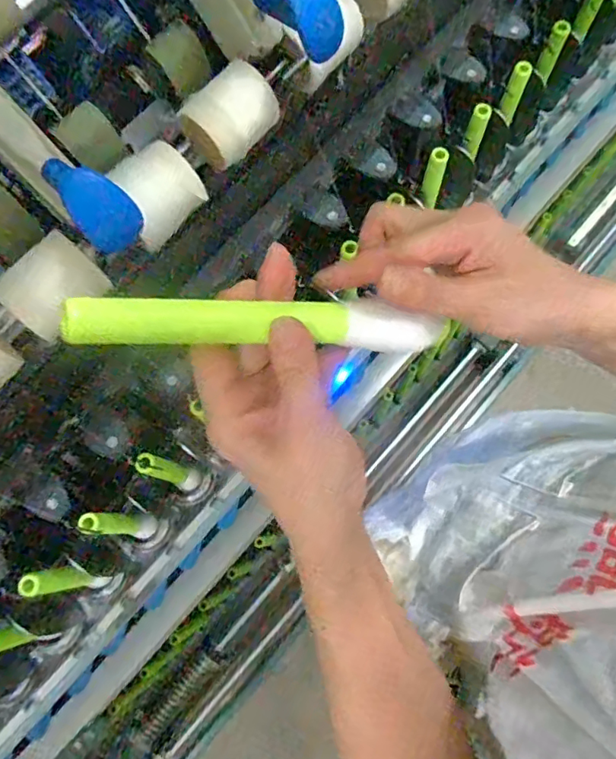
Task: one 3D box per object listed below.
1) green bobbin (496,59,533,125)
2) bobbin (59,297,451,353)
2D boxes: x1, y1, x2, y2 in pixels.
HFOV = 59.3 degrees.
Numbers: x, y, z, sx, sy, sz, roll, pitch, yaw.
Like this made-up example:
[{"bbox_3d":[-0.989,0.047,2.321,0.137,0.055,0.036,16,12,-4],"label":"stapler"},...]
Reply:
[{"bbox_3d":[0.226,-0.316,0.593,0.021,0.022,0.059,19,117,7],"label":"green bobbin"},{"bbox_3d":[-0.016,-0.027,0.257,0.184,0.018,0.024,-1,73,-27],"label":"bobbin"}]

